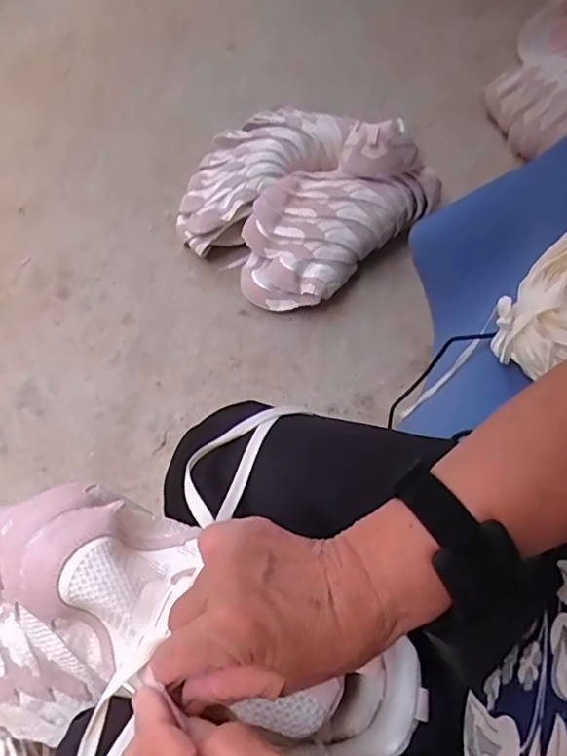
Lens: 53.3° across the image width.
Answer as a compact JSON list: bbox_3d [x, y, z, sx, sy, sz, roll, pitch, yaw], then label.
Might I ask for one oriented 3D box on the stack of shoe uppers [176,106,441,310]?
[{"bbox_3d":[0.014,-0.347,1.029,0.383,0.171,0.379,39,69,24],"label":"stack of shoe uppers"}]

